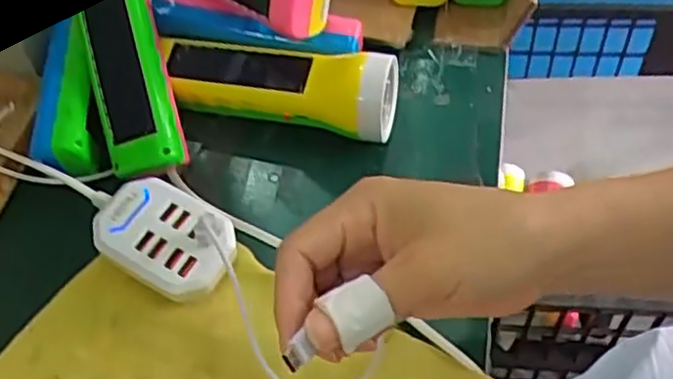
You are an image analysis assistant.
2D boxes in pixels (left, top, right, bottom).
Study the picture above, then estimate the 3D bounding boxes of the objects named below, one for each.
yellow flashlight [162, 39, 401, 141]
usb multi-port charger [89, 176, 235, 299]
[{"bbox_3d":[-0.038,-0.063,0.451,0.152,0.045,0.048,8,55,7],"label":"yellow flashlight"},{"bbox_3d":[-0.093,0.029,0.390,0.080,0.026,0.051,21,58,19],"label":"usb multi-port charger"}]

